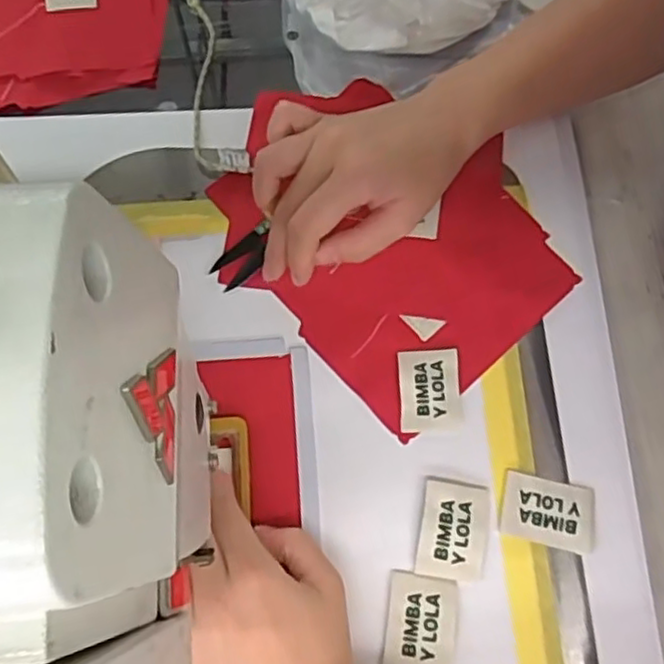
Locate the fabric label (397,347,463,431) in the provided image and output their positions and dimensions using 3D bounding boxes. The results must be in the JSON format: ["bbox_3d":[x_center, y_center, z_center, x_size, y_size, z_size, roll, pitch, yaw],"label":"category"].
[{"bbox_3d":[0.057,0.033,0.388,0.035,0.004,0.046,-3,78,0],"label":"fabric label"}]

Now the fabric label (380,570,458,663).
[{"bbox_3d":[0.047,0.152,0.352,0.037,0.004,0.046,7,72,3],"label":"fabric label"}]

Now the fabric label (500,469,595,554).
[{"bbox_3d":[0.118,0.098,0.368,0.049,0.004,0.035,11,69,6],"label":"fabric label"}]

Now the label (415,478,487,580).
[{"bbox_3d":[0.065,0.107,0.365,0.034,0.007,0.050,10,73,4],"label":"label"}]

